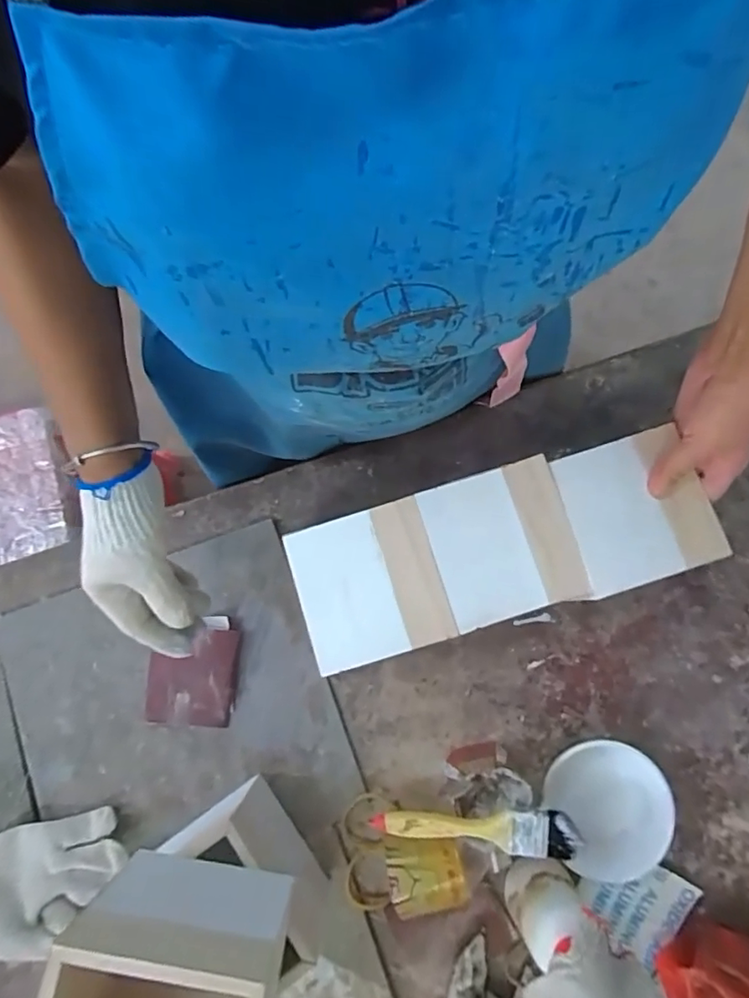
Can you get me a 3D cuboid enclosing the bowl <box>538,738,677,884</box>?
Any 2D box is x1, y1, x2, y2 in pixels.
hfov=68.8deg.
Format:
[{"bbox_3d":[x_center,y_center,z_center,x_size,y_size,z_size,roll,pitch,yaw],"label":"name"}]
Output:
[{"bbox_3d":[0.214,0.285,0.512,0.109,0.043,0.118,-27,81,-4],"label":"bowl"}]

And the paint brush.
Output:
[{"bbox_3d":[0.083,0.274,0.451,0.166,0.012,0.035,2,80,1],"label":"paint brush"}]

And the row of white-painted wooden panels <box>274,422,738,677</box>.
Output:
[{"bbox_3d":[0.104,0.038,0.456,0.338,0.017,0.119,-15,80,-2],"label":"row of white-painted wooden panels"}]

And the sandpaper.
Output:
[{"bbox_3d":[-0.181,0.170,0.542,0.086,0.019,0.104,3,80,1],"label":"sandpaper"}]

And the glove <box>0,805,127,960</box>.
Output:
[{"bbox_3d":[-0.310,0.352,0.496,0.165,0.053,0.098,-11,80,-1],"label":"glove"}]

